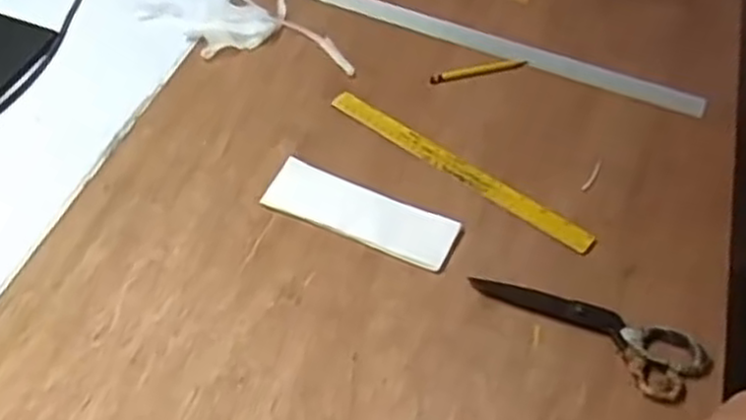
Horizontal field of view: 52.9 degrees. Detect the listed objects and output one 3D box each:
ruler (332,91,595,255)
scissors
[{"bbox_3d":[0.085,-0.045,0.766,0.307,0.009,0.027,33,56,20],"label":"ruler"},{"bbox_3d":[0.183,0.103,0.647,0.202,0.016,0.065,22,53,13],"label":"scissors"}]

